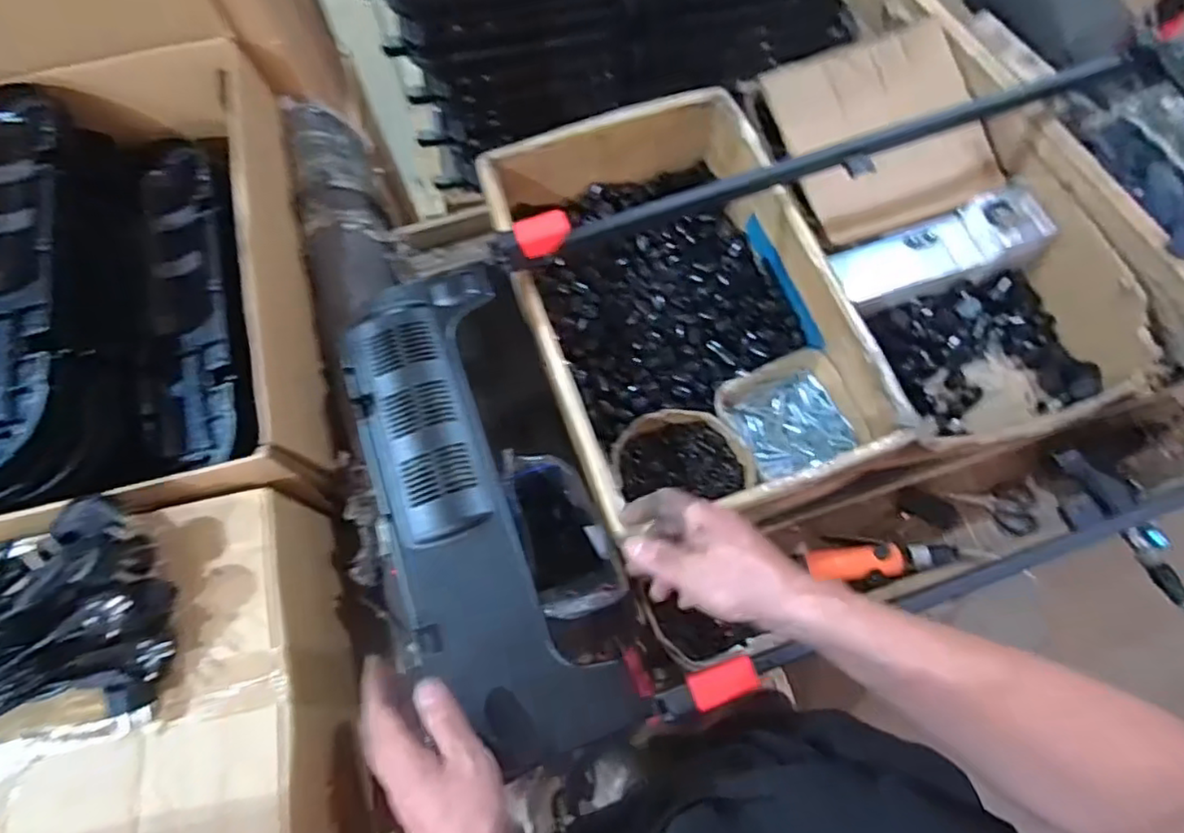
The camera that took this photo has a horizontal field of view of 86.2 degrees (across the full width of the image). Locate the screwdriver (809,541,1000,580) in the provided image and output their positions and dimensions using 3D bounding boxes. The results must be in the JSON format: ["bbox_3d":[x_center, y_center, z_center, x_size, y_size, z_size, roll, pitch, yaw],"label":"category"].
[{"bbox_3d":[0.375,0.180,0.793,0.209,0.036,0.046,-6,70,0],"label":"screwdriver"}]

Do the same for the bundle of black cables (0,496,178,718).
[{"bbox_3d":[-0.528,0.197,0.509,0.341,0.093,0.161,-18,71,-4],"label":"bundle of black cables"}]

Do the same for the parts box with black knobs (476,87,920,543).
[{"bbox_3d":[0.105,-0.132,0.804,0.358,0.153,0.536,-17,71,-4],"label":"parts box with black knobs"}]

